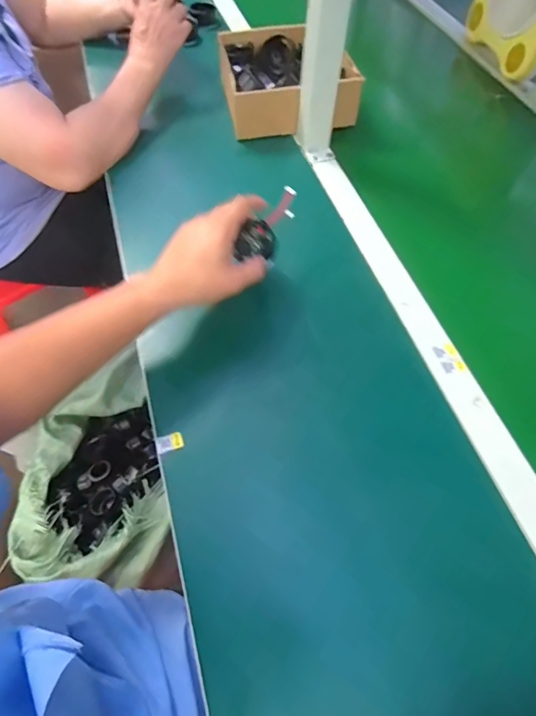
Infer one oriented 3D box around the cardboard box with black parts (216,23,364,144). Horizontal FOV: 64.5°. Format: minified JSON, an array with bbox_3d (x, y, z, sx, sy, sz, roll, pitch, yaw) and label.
[{"bbox_3d":[0.028,-0.451,0.693,0.195,0.082,0.207,-7,59,-6],"label":"cardboard box with black parts"}]

